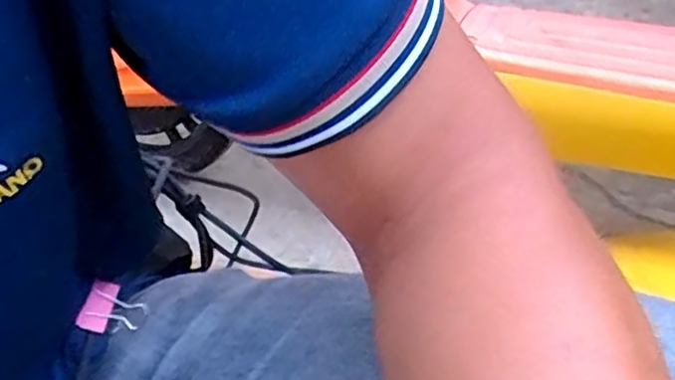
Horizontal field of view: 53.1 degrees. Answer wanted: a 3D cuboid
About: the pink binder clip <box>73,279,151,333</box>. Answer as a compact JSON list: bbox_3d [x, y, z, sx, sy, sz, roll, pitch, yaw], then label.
[{"bbox_3d":[-0.112,0.062,0.334,0.029,0.014,0.025,33,57,-7],"label":"pink binder clip"}]

